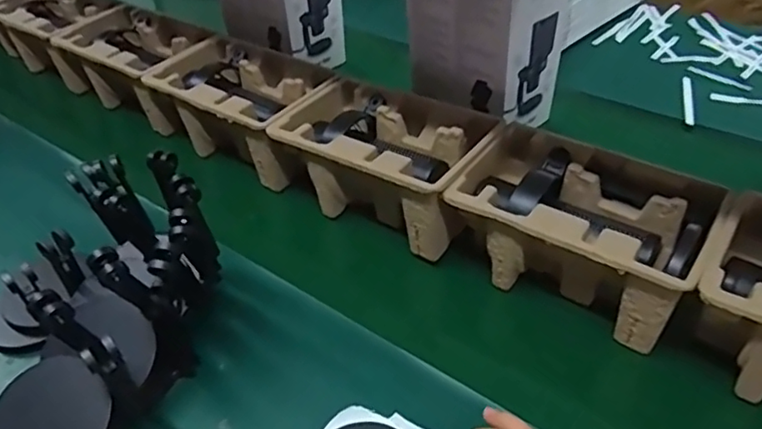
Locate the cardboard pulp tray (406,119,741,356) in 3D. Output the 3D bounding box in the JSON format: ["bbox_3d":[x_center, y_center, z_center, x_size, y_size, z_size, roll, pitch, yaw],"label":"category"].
[{"bbox_3d":[0.182,0.014,0.574,0.243,0.102,0.141,24,46,28],"label":"cardboard pulp tray"}]

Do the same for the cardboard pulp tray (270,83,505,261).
[{"bbox_3d":[0.006,-0.058,0.671,0.229,0.099,0.142,25,47,29],"label":"cardboard pulp tray"}]

